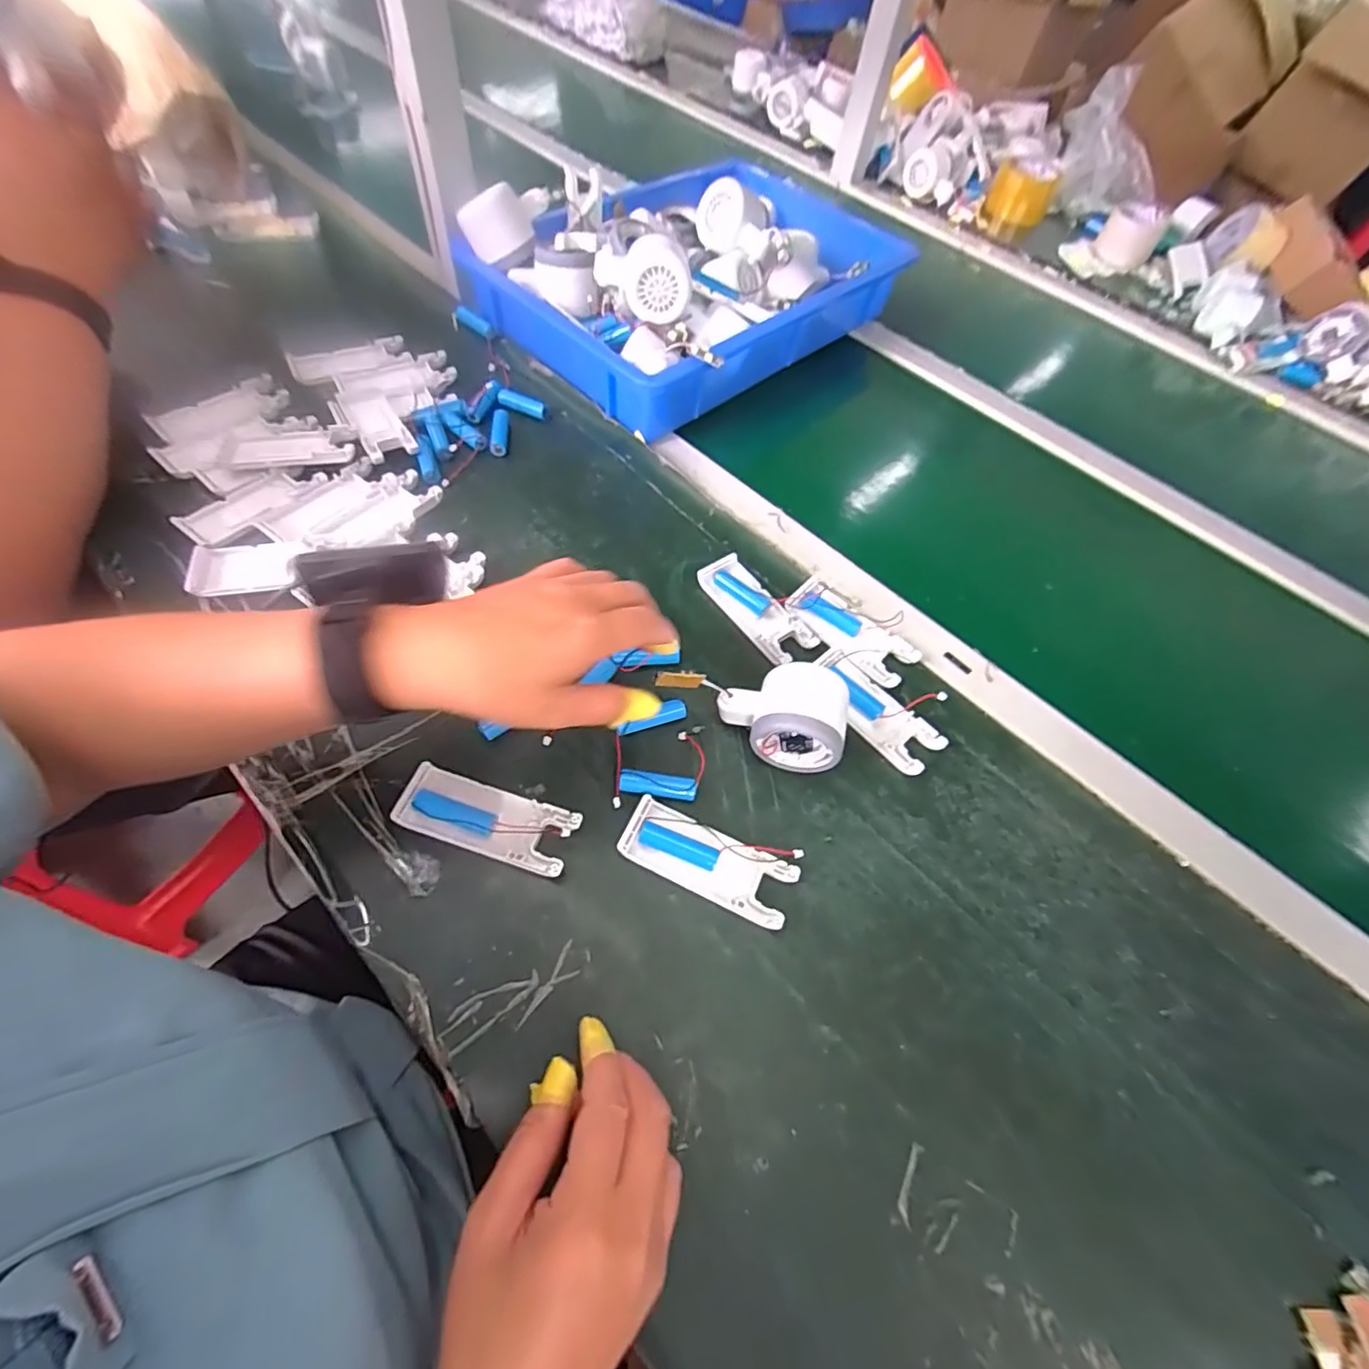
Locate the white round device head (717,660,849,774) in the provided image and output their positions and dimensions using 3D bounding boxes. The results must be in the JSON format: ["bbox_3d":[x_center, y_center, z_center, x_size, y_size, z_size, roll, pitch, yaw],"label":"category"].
[{"bbox_3d":[0.065,0.019,0.393,0.081,0.059,0.053,16,59,3],"label":"white round device head"}]

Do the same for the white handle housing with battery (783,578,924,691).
[{"bbox_3d":[0.130,-0.043,0.460,0.102,0.014,0.041,40,63,16],"label":"white handle housing with battery"}]

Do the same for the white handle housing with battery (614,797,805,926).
[{"bbox_3d":[0.014,0.108,0.360,0.105,0.014,0.040,26,60,9],"label":"white handle housing with battery"}]

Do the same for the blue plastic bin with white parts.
[{"bbox_3d":[0.014,-0.438,0.614,0.284,0.118,0.402,40,63,16],"label":"blue plastic bin with white parts"}]

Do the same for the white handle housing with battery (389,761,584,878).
[{"bbox_3d":[-0.119,0.082,0.357,0.104,0.017,0.039,18,59,4],"label":"white handle housing with battery"}]

